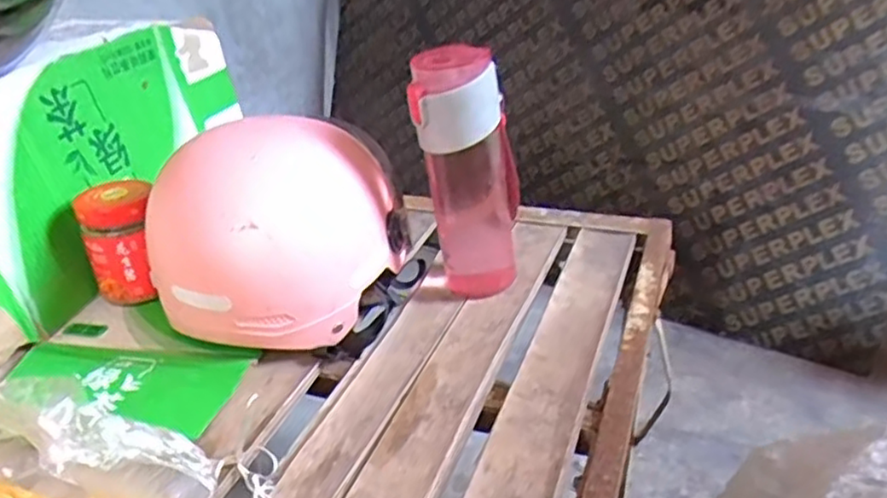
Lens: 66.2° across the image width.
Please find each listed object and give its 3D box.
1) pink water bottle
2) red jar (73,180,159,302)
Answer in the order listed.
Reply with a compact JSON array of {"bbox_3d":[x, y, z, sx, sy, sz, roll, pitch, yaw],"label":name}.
[{"bbox_3d":[0.024,-0.065,0.608,0.086,0.220,0.066,-1,32,6],"label":"pink water bottle"},{"bbox_3d":[-0.304,-0.008,0.650,0.065,0.098,0.057,0,32,7],"label":"red jar"}]

